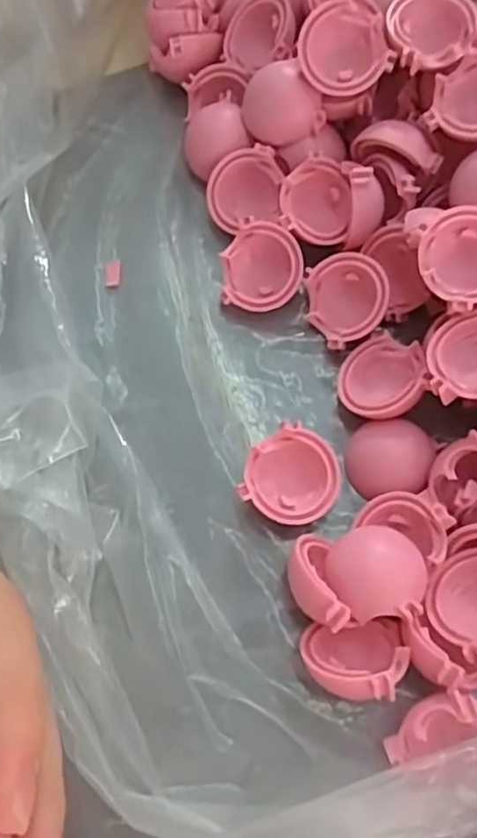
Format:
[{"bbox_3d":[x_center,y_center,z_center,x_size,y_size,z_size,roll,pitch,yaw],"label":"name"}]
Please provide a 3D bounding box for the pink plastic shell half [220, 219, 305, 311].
[{"bbox_3d":[0.008,-0.053,0.240,0.028,0.009,0.030,1,95,19],"label":"pink plastic shell half"}]

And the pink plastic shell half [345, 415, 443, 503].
[{"bbox_3d":[0.048,0.012,0.218,0.026,0.013,0.024,0,70,0],"label":"pink plastic shell half"}]

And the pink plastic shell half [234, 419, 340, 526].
[{"bbox_3d":[0.016,0.019,0.214,0.028,0.012,0.029,42,76,14],"label":"pink plastic shell half"}]

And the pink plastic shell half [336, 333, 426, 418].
[{"bbox_3d":[0.049,-0.012,0.227,0.030,0.015,0.030,-14,51,17],"label":"pink plastic shell half"}]

